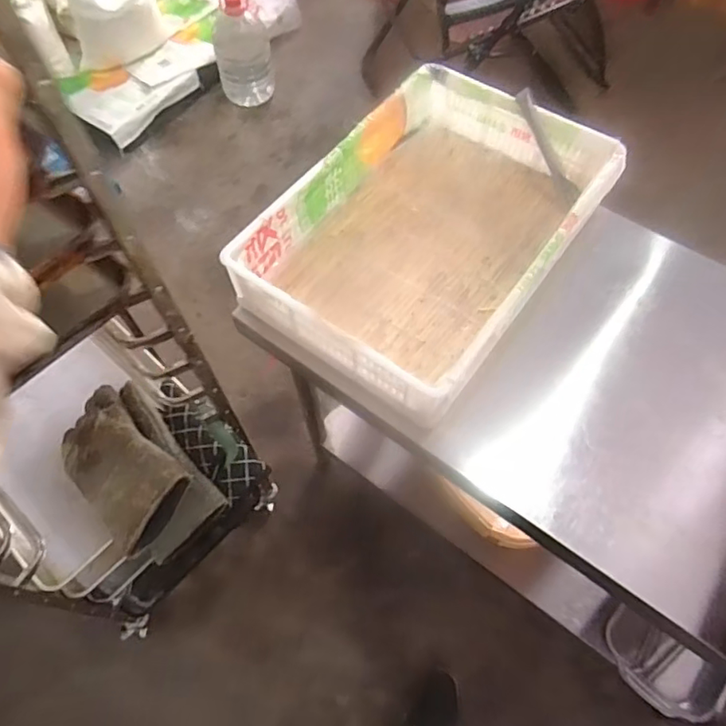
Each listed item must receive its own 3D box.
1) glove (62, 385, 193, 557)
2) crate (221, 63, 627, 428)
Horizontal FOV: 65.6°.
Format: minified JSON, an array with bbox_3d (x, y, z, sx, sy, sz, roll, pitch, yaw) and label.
[{"bbox_3d":[-0.438,0.173,0.989,0.294,0.071,0.148,41,69,20],"label":"glove"},{"bbox_3d":[0.117,-0.236,0.959,0.418,0.118,0.608,34,67,17],"label":"crate"}]

